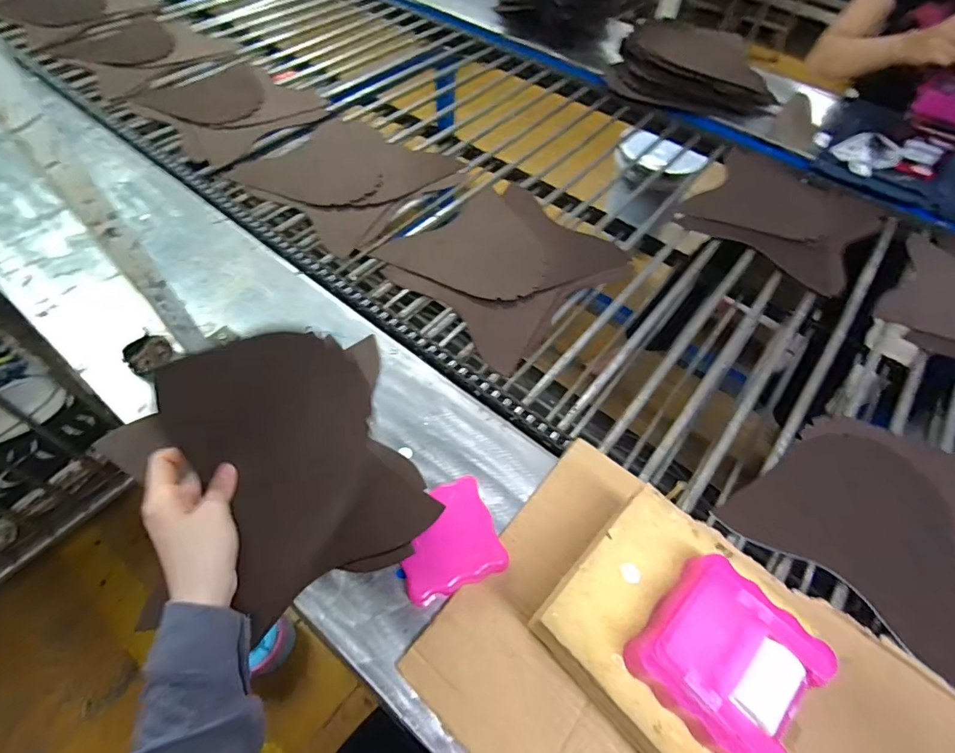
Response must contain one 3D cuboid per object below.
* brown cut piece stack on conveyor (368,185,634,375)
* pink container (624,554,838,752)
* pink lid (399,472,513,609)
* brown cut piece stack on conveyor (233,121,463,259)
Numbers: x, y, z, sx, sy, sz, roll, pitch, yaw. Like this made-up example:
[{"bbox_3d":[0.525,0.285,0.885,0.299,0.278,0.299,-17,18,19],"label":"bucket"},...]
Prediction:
[{"bbox_3d":[0.055,-0.195,0.776,0.335,0.030,0.294,-37,66,-25],"label":"brown cut piece stack on conveyor"},{"bbox_3d":[0.184,0.206,0.343,0.110,0.032,0.107,-39,67,-24],"label":"pink container"},{"bbox_3d":[-0.032,0.168,0.498,0.102,0.024,0.107,-16,59,-15],"label":"pink lid"},{"bbox_3d":[-0.245,-0.388,0.892,0.320,0.035,0.313,34,60,17],"label":"brown cut piece stack on conveyor"}]

